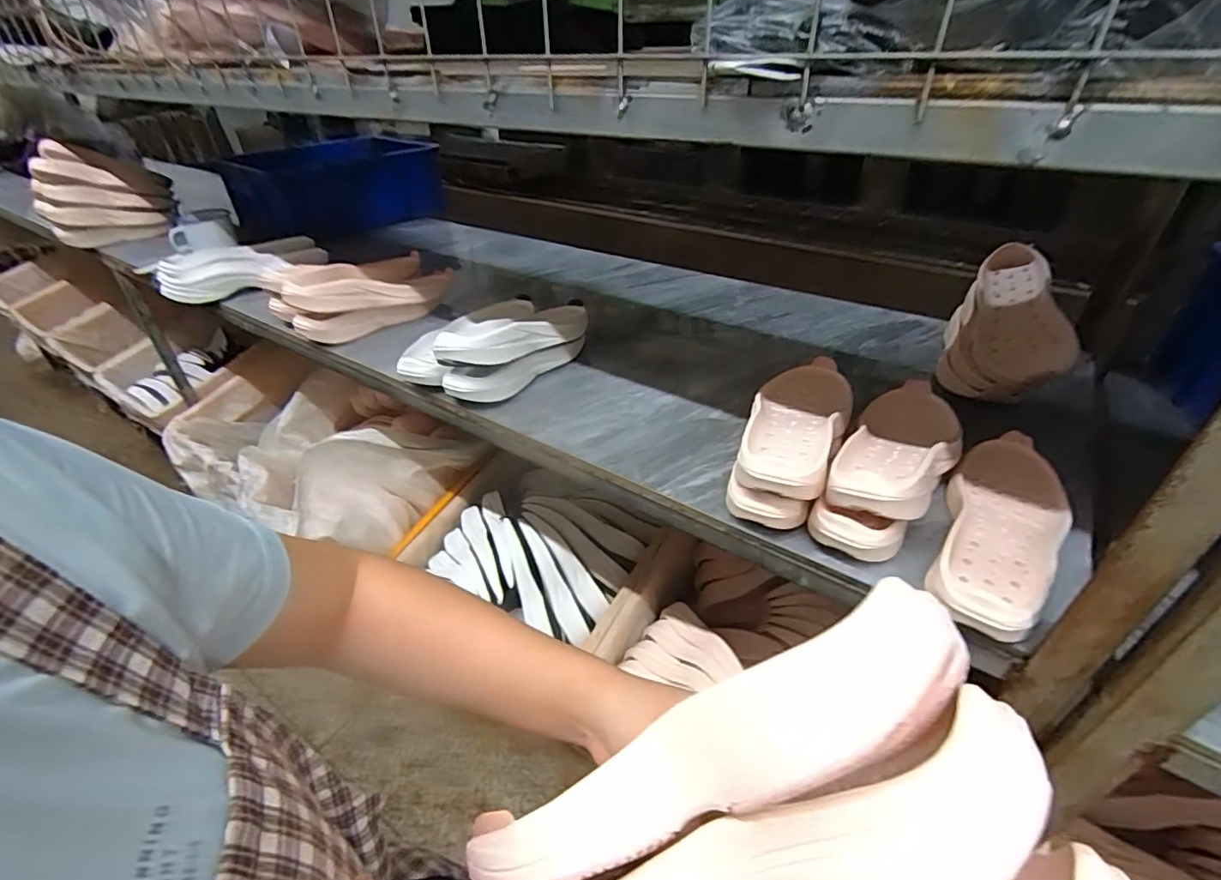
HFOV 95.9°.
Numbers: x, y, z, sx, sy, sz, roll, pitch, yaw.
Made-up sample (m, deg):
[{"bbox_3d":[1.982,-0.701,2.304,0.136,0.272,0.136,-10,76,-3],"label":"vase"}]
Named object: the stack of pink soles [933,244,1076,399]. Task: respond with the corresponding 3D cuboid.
[{"bbox_3d":[0.522,-0.142,0.736,0.118,0.143,0.247,19,41,25],"label":"stack of pink soles"}]

